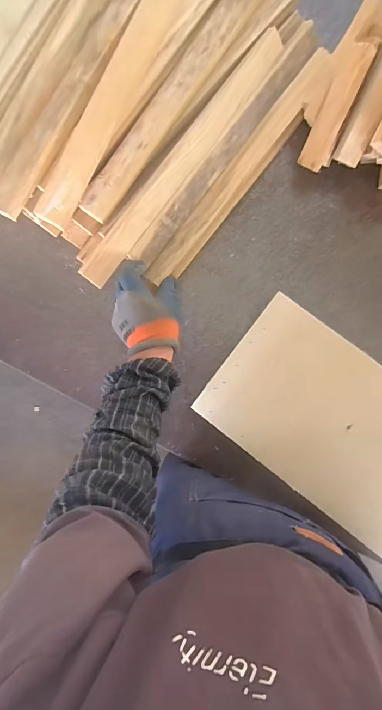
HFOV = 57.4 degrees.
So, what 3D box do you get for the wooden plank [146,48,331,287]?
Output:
[{"bbox_3d":[0.069,-0.278,0.532,0.033,0.030,0.406,39,93,1],"label":"wooden plank"}]

